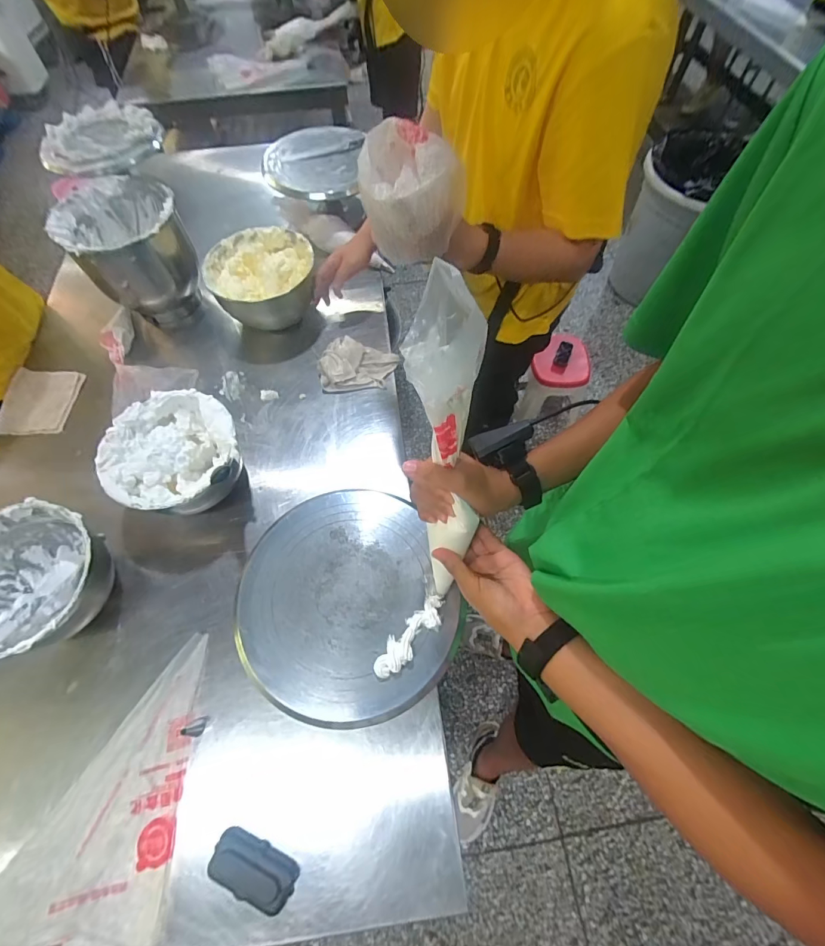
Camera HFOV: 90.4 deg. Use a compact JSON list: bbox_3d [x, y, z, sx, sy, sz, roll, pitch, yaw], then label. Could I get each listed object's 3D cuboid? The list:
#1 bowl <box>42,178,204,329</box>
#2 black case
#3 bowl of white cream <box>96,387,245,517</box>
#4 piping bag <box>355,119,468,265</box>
[{"bbox_3d":[-0.571,-0.451,0.874,0.220,0.221,0.198,-23,67,-11],"label":"bowl"},{"bbox_3d":[-0.201,0.501,0.518,0.108,0.025,0.052,21,66,11],"label":"black case"},{"bbox_3d":[-0.390,-0.022,0.687,0.199,0.129,0.181,0,64,1],"label":"bowl of white cream"},{"bbox_3d":[-0.006,-0.360,0.531,0.121,0.128,0.103,-31,67,-13],"label":"piping bag"}]

